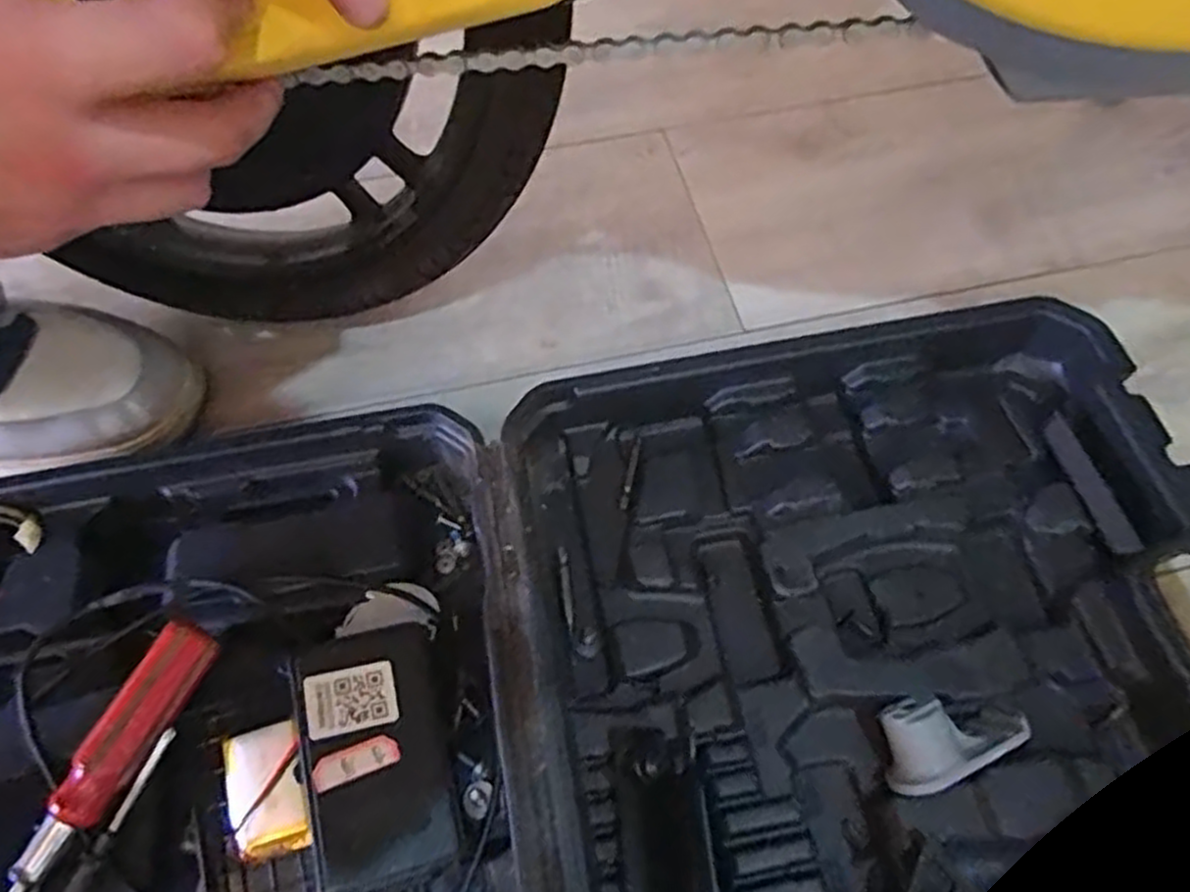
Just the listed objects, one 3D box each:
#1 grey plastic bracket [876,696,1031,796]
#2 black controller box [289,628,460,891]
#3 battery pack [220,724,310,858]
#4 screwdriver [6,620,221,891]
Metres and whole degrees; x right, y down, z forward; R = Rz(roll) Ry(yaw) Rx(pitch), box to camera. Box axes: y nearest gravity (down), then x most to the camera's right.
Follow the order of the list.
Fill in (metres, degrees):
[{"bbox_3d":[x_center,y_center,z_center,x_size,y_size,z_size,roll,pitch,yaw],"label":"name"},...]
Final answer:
[{"bbox_3d":[0.155,0.126,0.331,0.064,0.026,0.034,-2,59,-17],"label":"grey plastic bracket"},{"bbox_3d":[-0.092,0.127,0.321,0.058,0.017,0.097,-5,63,-22],"label":"black controller box"},{"bbox_3d":[-0.139,0.145,0.322,0.034,0.006,0.050,-16,71,-3],"label":"battery pack"},{"bbox_3d":[-0.223,0.174,0.299,0.023,0.038,0.222,21,63,14],"label":"screwdriver"}]

